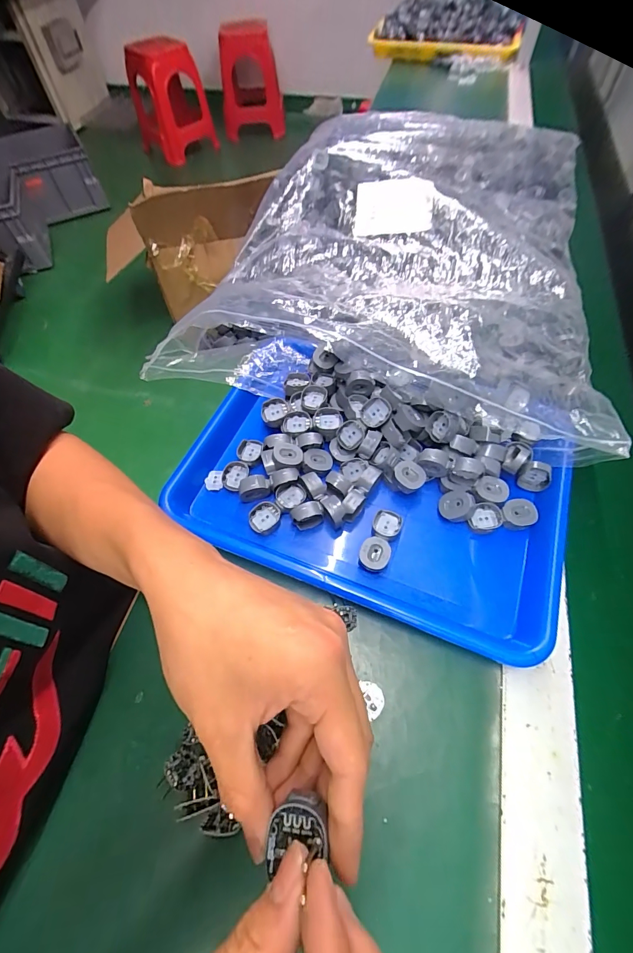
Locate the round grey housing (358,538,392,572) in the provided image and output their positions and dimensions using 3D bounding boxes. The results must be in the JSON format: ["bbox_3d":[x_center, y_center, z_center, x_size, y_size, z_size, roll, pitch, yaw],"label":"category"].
[{"bbox_3d":[0.049,0.068,0.321,0.025,0.015,0.029,18,61,12],"label":"round grey housing"}]

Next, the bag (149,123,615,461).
[{"bbox_3d":[0.110,-0.305,0.479,0.449,0.087,0.562,14,61,9],"label":"bag"}]

